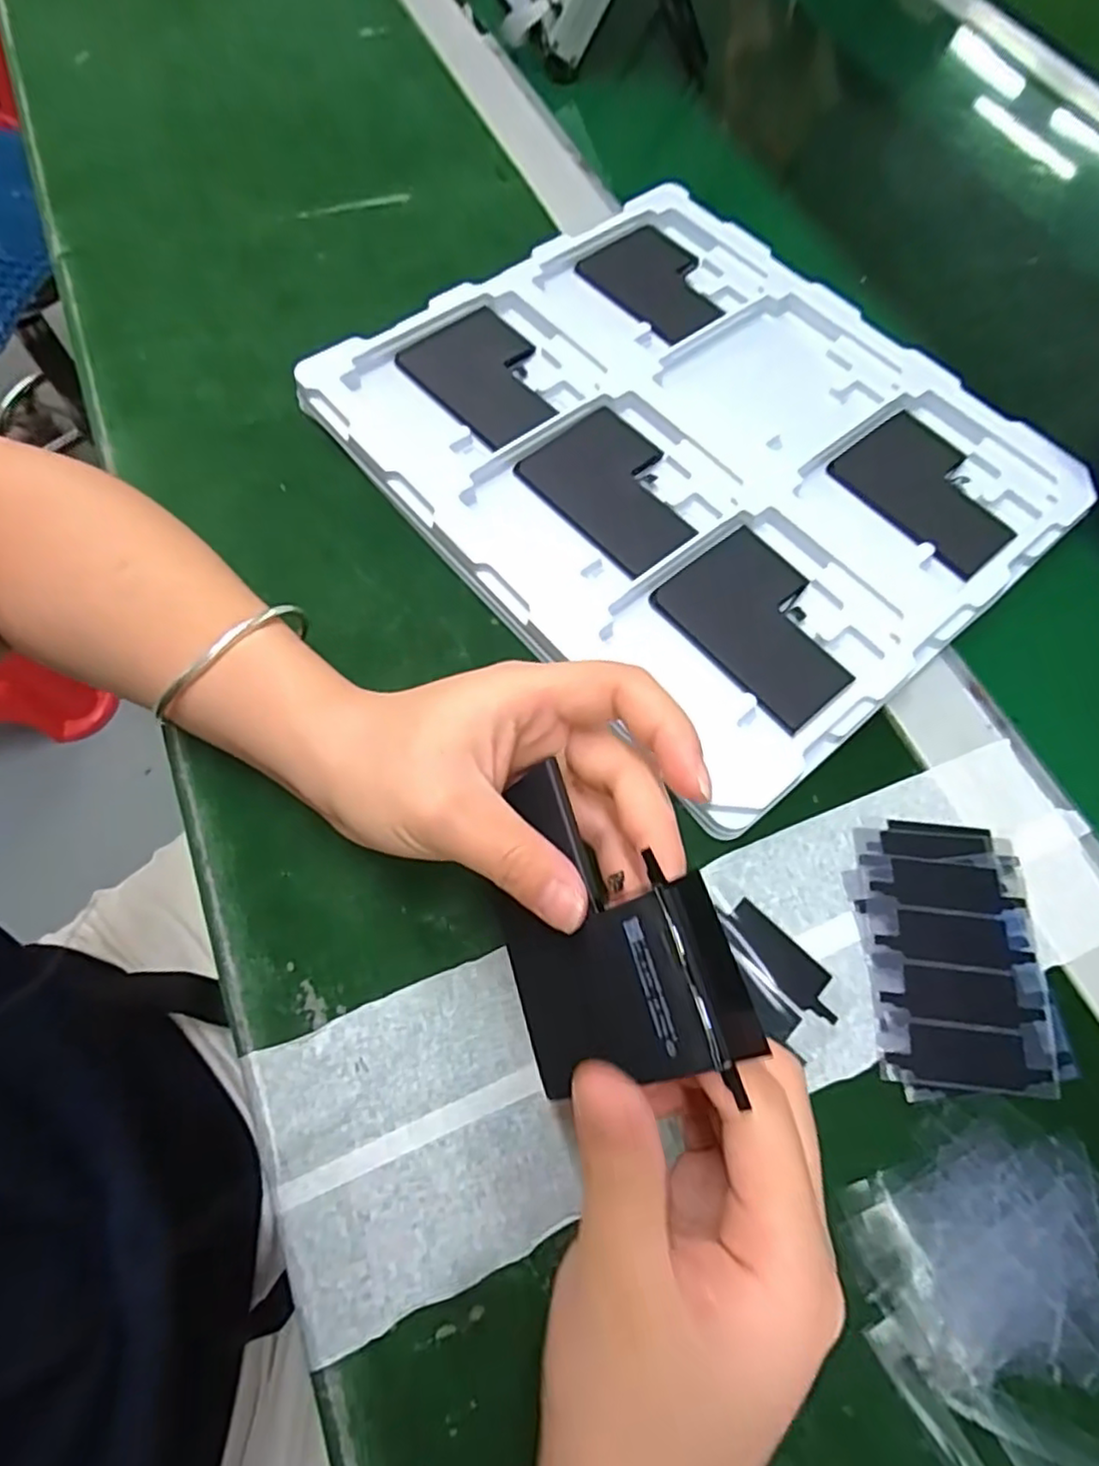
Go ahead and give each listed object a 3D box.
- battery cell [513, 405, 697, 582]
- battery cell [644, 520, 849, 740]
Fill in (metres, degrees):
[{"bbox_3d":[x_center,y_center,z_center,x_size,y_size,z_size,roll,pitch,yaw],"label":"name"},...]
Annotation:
[{"bbox_3d":[0.035,-0.123,0.333,0.063,0.010,0.094,-34,72,-16],"label":"battery cell"},{"bbox_3d":[0.100,-0.050,0.310,0.064,0.004,0.090,-38,73,-15],"label":"battery cell"}]

